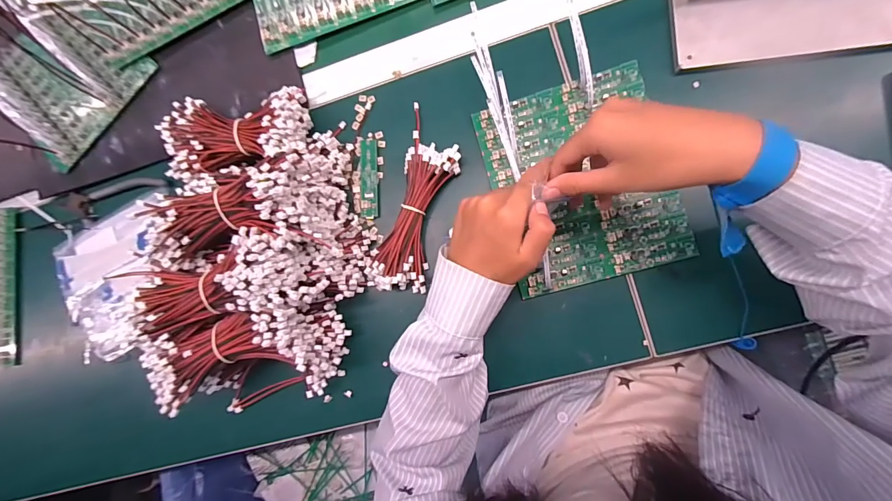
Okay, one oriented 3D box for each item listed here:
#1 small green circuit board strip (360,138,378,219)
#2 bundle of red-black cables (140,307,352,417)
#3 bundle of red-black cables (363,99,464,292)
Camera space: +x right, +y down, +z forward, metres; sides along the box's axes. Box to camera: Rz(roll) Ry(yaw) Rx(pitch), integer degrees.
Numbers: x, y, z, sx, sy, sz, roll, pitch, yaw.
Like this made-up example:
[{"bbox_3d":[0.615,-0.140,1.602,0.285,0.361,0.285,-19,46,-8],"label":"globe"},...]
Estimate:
[{"bbox_3d":[-0.085,-0.079,0.423,0.019,0.006,0.086,-1,86,-1],"label":"small green circuit board strip"},{"bbox_3d":[-0.191,0.112,0.388,0.177,0.087,0.101,-15,86,8],"label":"bundle of red-black cables"},{"bbox_3d":[-0.030,-0.048,0.395,0.061,0.030,0.183,16,91,9],"label":"bundle of red-black cables"}]

